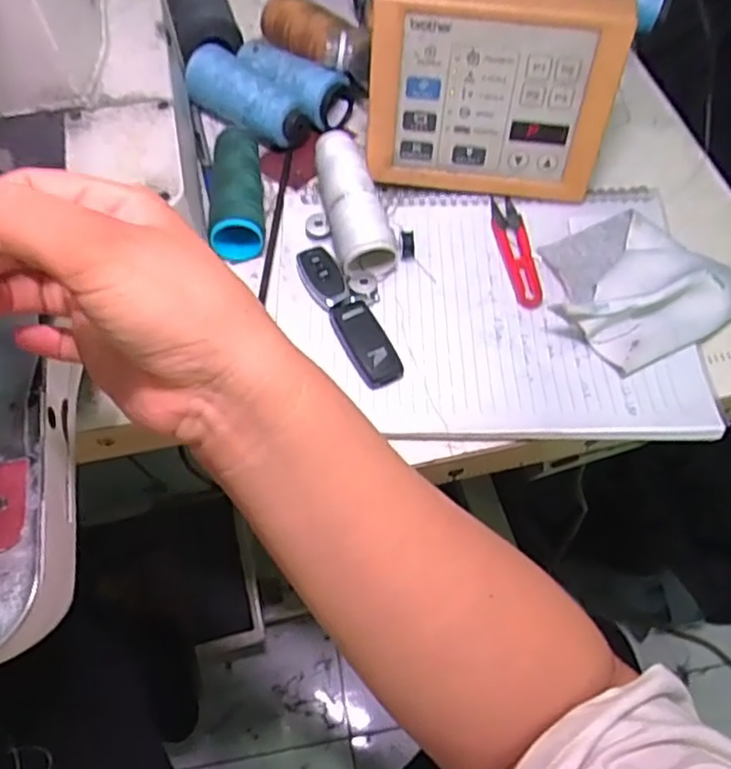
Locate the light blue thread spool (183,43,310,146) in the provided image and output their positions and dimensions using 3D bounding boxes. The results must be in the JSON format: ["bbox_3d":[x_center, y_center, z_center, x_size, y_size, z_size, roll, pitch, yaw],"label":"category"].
[{"bbox_3d":[-0.099,-0.240,0.581,0.108,0.046,0.054,40,66,18],"label":"light blue thread spool"}]

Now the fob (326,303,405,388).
[{"bbox_3d":[-0.001,-0.029,0.474,0.029,0.013,0.066,-25,65,-16],"label":"fob"}]

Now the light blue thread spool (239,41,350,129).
[{"bbox_3d":[-0.067,-0.261,0.593,0.106,0.040,0.052,33,64,15],"label":"light blue thread spool"}]

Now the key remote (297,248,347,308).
[{"bbox_3d":[-0.032,-0.077,0.503,0.026,0.018,0.053,-23,64,-15],"label":"key remote"}]

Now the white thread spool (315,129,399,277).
[{"bbox_3d":[-0.011,-0.137,0.516,0.039,0.041,0.113,-12,62,-9],"label":"white thread spool"}]

